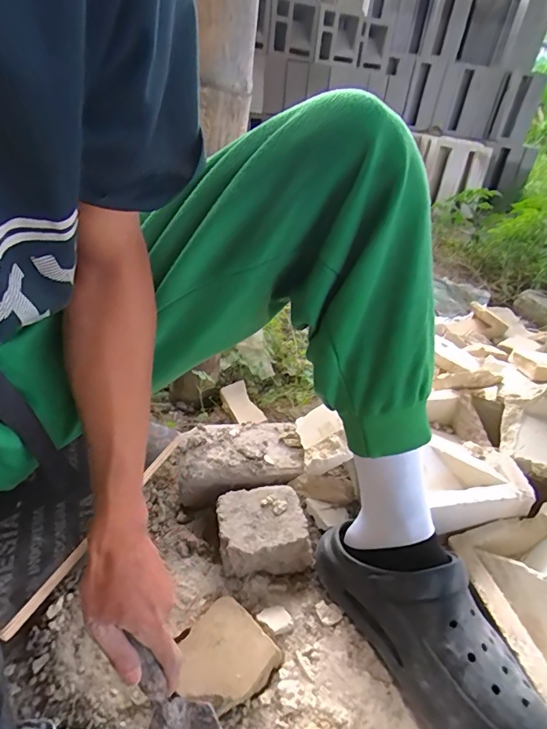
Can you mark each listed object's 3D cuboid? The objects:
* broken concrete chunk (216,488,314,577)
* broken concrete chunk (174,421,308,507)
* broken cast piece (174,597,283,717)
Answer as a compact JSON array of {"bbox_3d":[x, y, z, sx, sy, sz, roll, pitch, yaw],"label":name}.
[{"bbox_3d":[-0.015,0.208,0.564,0.108,0.044,0.096,-1,36,-10],"label":"broken concrete chunk"},{"bbox_3d":[-0.052,0.144,0.655,0.176,0.058,0.118,-3,36,-13],"label":"broken concrete chunk"},{"bbox_3d":[-0.053,0.301,0.459,0.089,0.018,0.094,33,43,32],"label":"broken cast piece"}]

